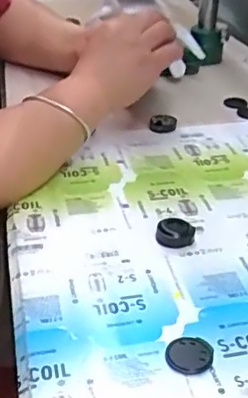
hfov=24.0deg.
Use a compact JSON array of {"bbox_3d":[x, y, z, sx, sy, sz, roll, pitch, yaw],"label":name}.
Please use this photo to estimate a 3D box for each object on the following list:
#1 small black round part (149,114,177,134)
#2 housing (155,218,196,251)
[{"bbox_3d":[0.043,-0.082,0.639,0.030,0.015,0.024,3,32,5],"label":"small black round part"},{"bbox_3d":[0.041,0.029,0.469,0.030,0.015,0.025,6,33,9],"label":"housing"}]

